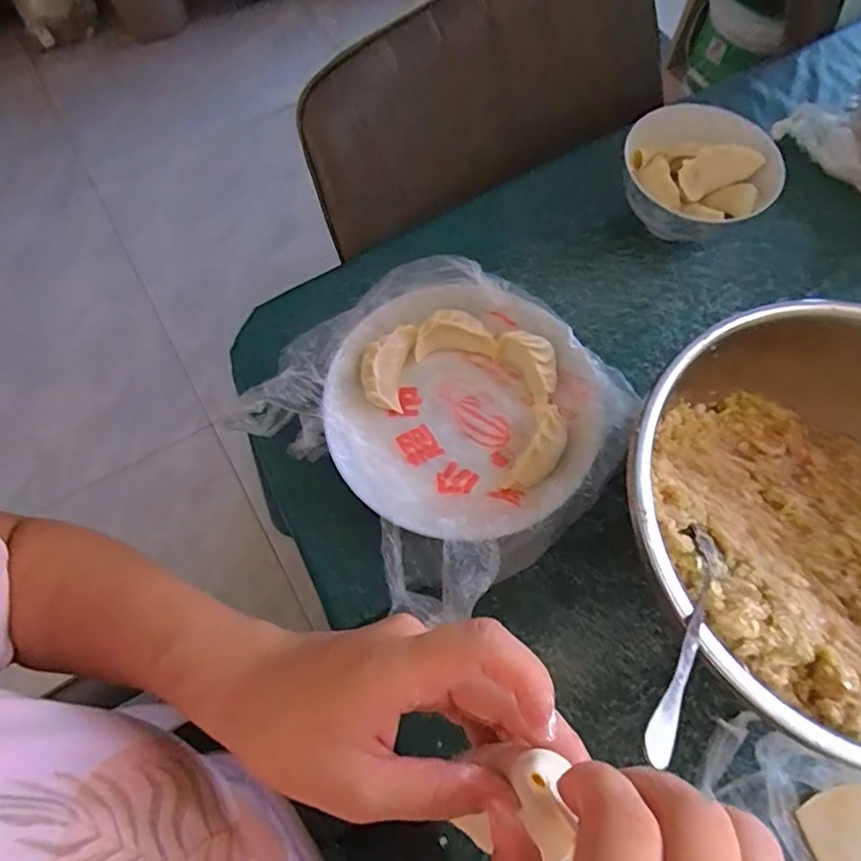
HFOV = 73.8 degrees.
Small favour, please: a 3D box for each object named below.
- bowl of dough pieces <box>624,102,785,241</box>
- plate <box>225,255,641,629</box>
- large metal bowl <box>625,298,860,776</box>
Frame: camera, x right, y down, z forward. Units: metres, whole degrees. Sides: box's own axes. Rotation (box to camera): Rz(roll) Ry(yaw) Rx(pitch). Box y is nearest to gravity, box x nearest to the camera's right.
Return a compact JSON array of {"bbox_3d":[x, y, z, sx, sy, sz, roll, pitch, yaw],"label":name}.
[{"bbox_3d":[0.216,-0.203,0.487,0.118,0.074,0.114,0,67,0],"label":"bowl of dough pieces"},{"bbox_3d":[0.011,-0.012,0.408,0.222,0.046,0.225,-36,71,-14],"label":"plate"},{"bbox_3d":[0.253,0.057,0.356,0.236,0.106,0.244,0,67,0],"label":"large metal bowl"}]

